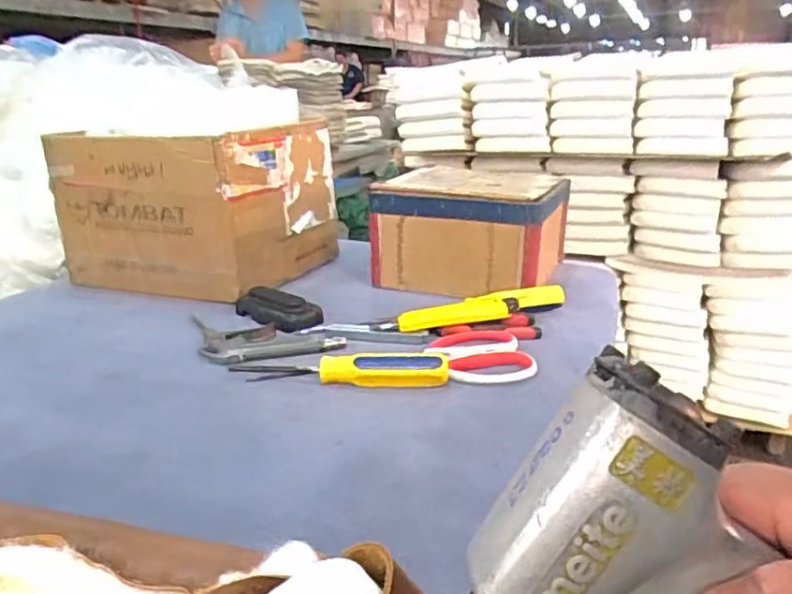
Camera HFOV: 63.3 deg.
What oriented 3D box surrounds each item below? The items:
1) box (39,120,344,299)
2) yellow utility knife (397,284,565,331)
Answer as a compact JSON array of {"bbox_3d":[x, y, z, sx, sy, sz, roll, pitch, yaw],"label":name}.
[{"bbox_3d":[-0.264,-0.129,0.883,0.287,0.194,0.257,9,21,28],"label":"box"},{"bbox_3d":[0.100,0.013,0.694,0.203,0.026,0.031,-8,19,-21],"label":"yellow utility knife"}]

